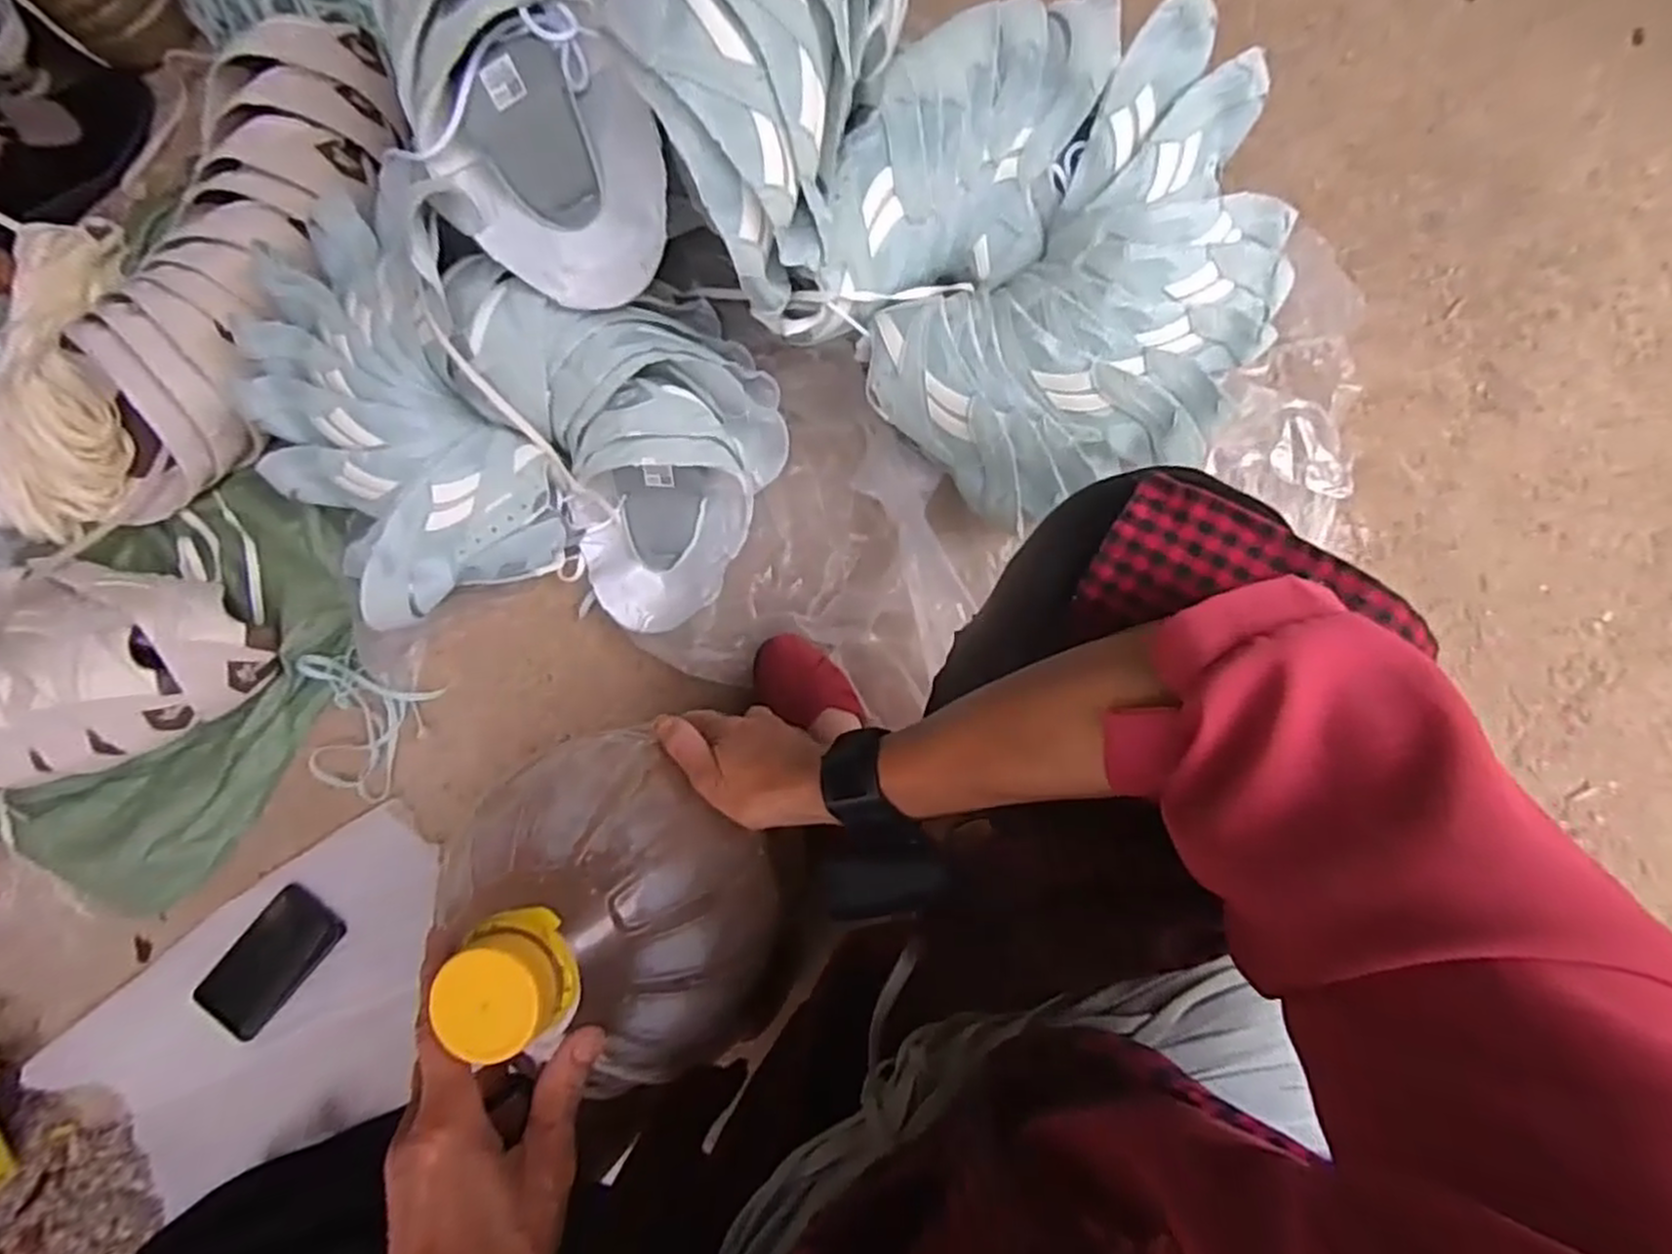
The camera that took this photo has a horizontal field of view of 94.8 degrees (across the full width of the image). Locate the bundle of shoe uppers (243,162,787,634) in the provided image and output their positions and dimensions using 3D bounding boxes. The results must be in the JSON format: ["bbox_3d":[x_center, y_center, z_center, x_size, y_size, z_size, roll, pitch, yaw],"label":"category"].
[{"bbox_3d":[-0.283,-0.155,0.665,0.399,0.188,0.330,17,85,12],"label":"bundle of shoe uppers"}]

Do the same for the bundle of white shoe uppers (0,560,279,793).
[{"bbox_3d":[-0.718,0.040,0.666,0.384,0.100,0.196,-11,87,-9],"label":"bundle of white shoe uppers"}]

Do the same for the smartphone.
[{"bbox_3d":[-0.559,0.333,0.760,0.077,0.016,0.163,40,90,13],"label":"smartphone"}]

